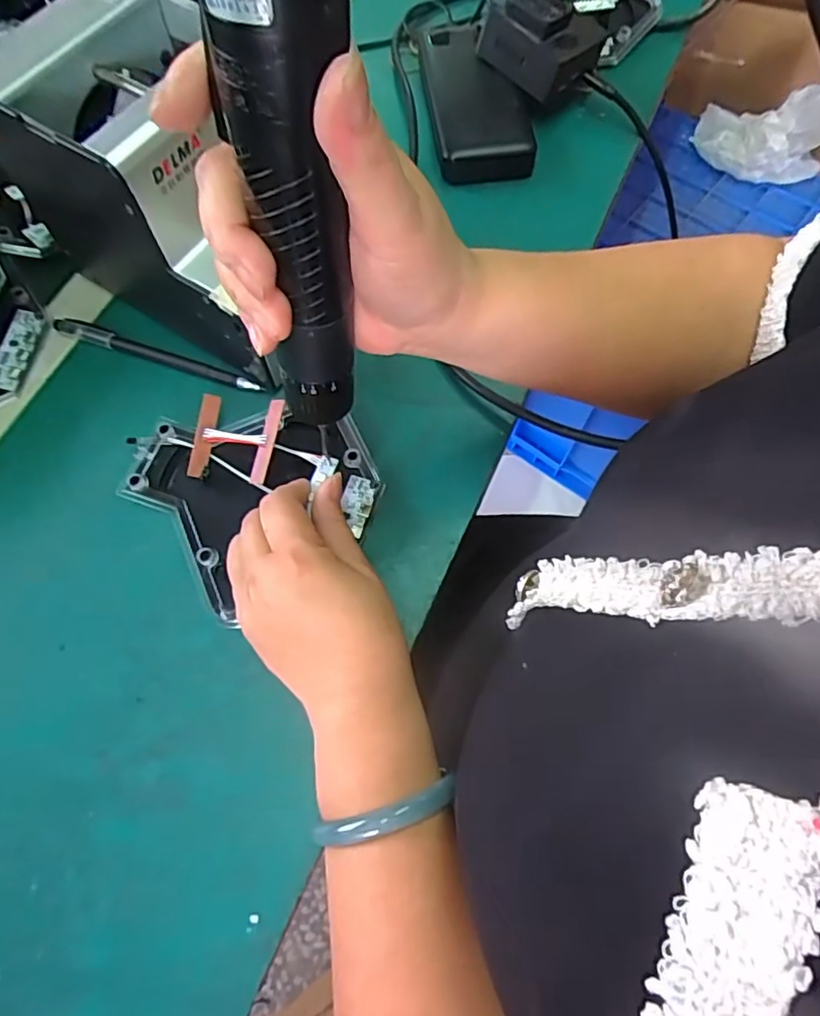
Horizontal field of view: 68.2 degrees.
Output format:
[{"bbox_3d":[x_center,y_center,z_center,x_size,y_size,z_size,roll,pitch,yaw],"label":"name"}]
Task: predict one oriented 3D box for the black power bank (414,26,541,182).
[{"bbox_3d":[0.051,-0.342,0.500,0.073,0.024,0.176,-8,66,-2],"label":"black power bank"}]

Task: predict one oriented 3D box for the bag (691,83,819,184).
[{"bbox_3d":[0.575,-0.607,0.983,0.200,0.125,0.096,21,68,10],"label":"bag"}]

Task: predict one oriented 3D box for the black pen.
[{"bbox_3d":[-0.176,-0.106,0.422,0.162,0.007,0.011,19,68,9],"label":"black pen"}]

